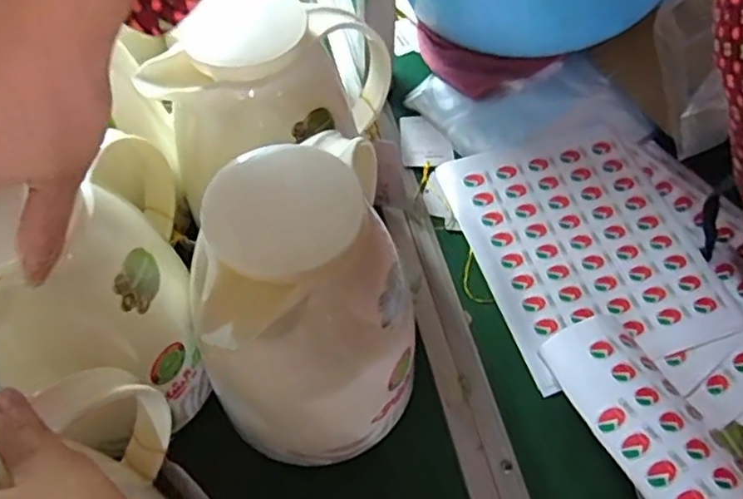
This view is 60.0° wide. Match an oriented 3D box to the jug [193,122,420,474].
[{"bbox_3d":[-0.033,0.039,0.390,0.110,0.175,0.117,-3,56,-3],"label":"jug"}]

